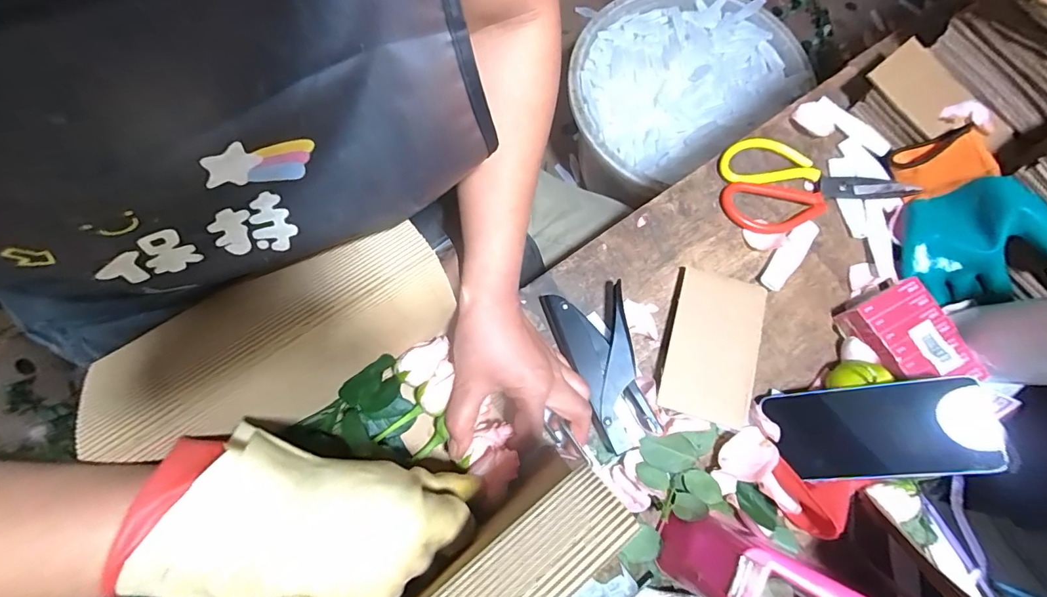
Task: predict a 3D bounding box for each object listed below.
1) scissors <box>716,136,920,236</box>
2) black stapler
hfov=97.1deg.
[{"bbox_3d":[0.296,-0.128,0.483,0.188,0.018,0.102,-10,77,-5],"label":"scissors"},{"bbox_3d":[0.071,0.061,0.427,0.072,0.026,0.149,-13,77,-6],"label":"black stapler"}]

